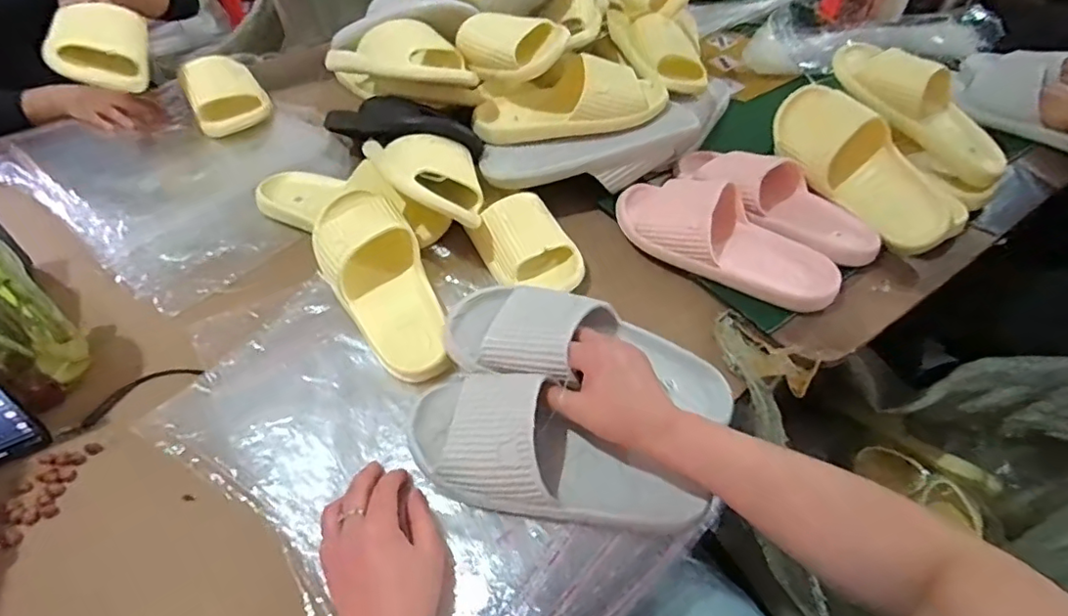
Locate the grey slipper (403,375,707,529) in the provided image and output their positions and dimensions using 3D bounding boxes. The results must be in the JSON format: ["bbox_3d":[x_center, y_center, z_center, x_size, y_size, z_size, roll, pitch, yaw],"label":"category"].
[{"bbox_3d":[0.010,0.120,0.488,0.260,0.065,0.102,17,52,11],"label":"grey slipper"}]

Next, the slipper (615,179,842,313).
[{"bbox_3d":[0.216,-0.087,0.664,0.265,0.059,0.104,33,58,25],"label":"slipper"}]

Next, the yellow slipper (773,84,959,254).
[{"bbox_3d":[0.398,-0.179,0.706,0.089,0.084,0.255,-25,67,-19],"label":"yellow slipper"}]

